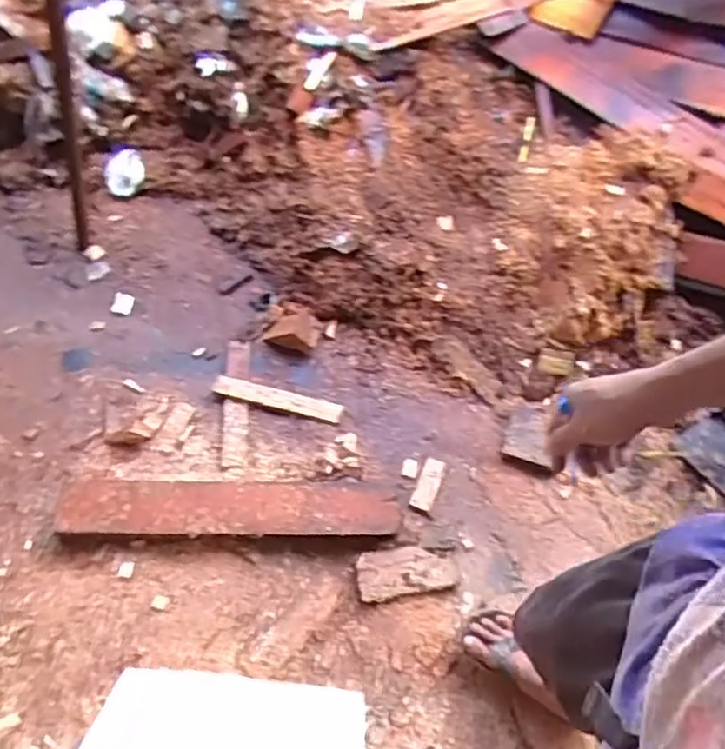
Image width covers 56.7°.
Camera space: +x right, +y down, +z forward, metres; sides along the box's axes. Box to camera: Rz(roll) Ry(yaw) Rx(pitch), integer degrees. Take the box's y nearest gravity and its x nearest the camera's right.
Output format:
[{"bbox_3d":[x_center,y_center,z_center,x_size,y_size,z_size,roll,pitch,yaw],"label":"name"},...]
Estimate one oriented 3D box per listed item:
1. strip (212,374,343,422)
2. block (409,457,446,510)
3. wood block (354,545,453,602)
[{"bbox_3d":[-0.191,0.052,1.515,0.293,0.016,0.047,12,58,7],"label":"strip"},{"bbox_3d":[0.139,0.229,1.414,0.044,0.013,0.116,20,59,12],"label":"block"},{"bbox_3d":[0.083,0.382,1.299,0.180,0.031,0.087,-7,57,-4],"label":"wood block"}]

